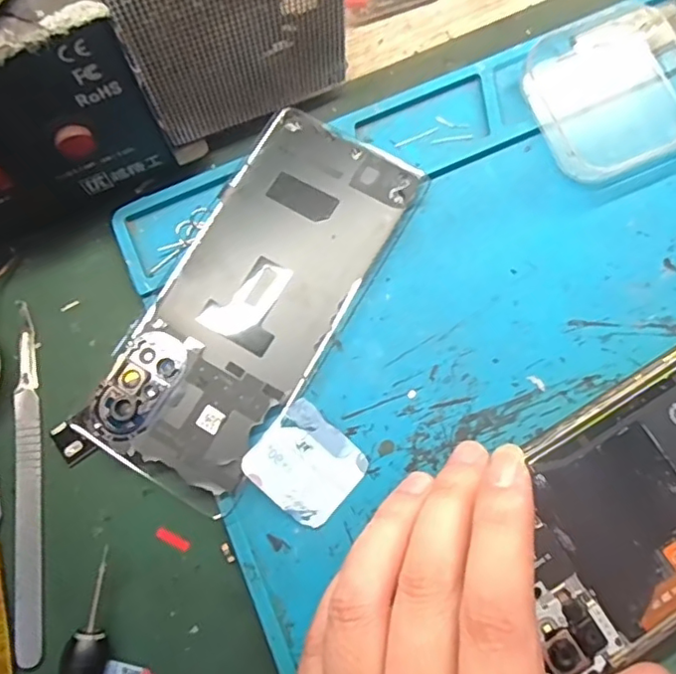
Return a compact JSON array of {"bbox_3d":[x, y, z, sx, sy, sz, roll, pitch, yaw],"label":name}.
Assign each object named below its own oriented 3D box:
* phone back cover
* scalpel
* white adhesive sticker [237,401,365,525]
[{"bbox_3d":[-0.032,-0.017,0.225,0.068,0.007,0.153,30,78,9],"label":"phone back cover"},{"bbox_3d":[-0.113,0.049,0.213,0.010,0.006,0.126,-9,74,-1],"label":"scalpel"},{"bbox_3d":[-0.011,0.045,0.206,0.035,0.006,0.033,42,79,12],"label":"white adhesive sticker"}]

